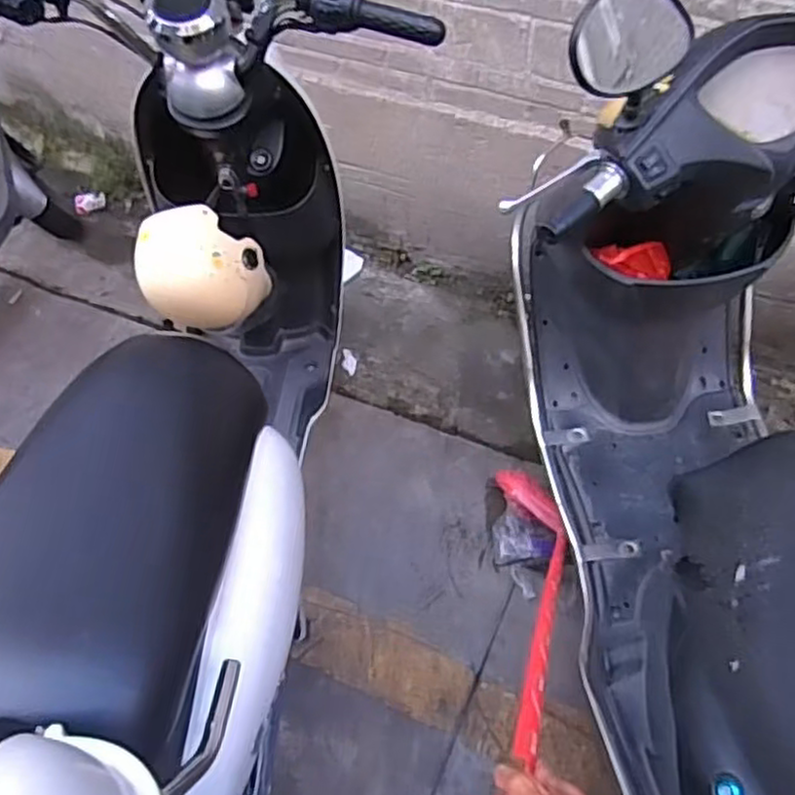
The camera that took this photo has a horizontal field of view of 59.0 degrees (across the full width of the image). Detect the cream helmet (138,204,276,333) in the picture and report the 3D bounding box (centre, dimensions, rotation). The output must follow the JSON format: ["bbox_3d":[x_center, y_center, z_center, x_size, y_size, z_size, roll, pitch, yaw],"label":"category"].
[{"bbox_3d":[-0.359,-0.225,1.262,0.211,0.191,0.158,0,52,1],"label":"cream helmet"}]

